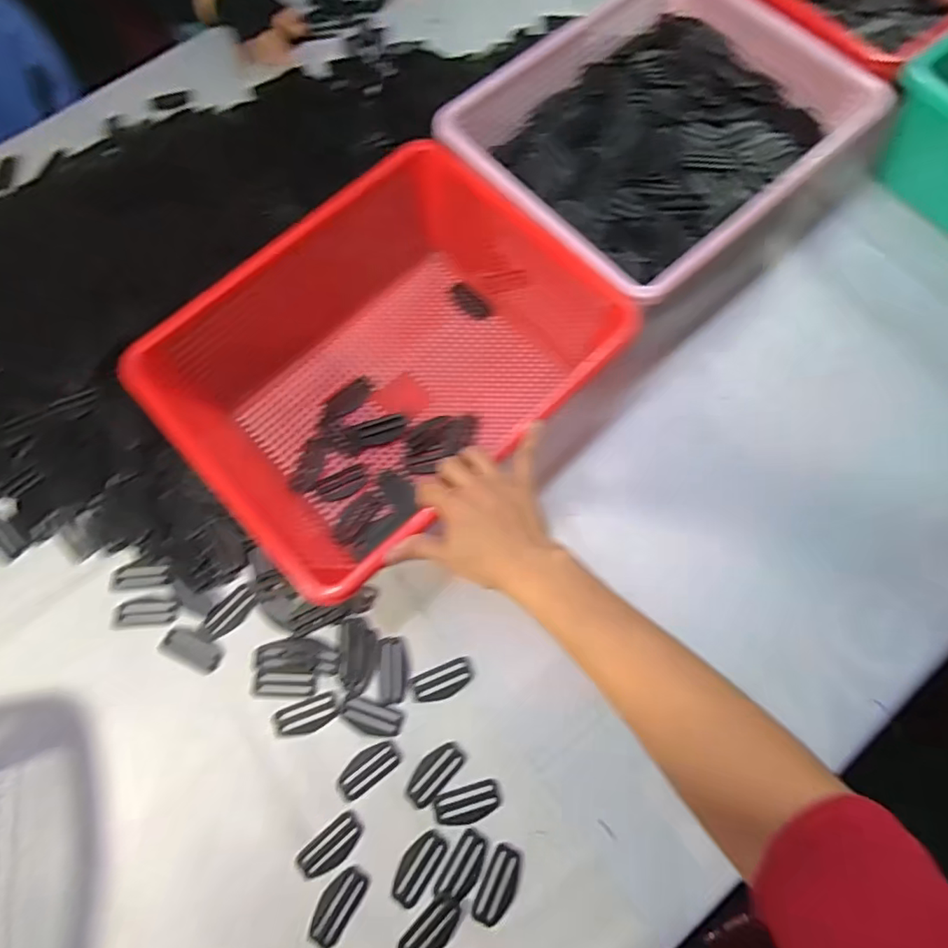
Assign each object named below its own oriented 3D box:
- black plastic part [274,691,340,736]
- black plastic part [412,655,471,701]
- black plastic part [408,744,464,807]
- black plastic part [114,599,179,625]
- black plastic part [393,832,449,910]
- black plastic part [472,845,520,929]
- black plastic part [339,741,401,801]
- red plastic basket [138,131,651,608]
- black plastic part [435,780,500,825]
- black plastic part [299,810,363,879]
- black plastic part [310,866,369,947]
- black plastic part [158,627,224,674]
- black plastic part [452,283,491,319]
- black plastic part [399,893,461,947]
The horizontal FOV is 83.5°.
[{"bbox_3d":[-0.156,0.225,0.493,0.059,0.004,0.029,-19,72,-4],"label":"black plastic part"},{"bbox_3d":[-0.029,0.196,0.503,0.058,0.006,0.028,-23,72,-5],"label":"black plastic part"},{"bbox_3d":[-0.035,0.268,0.476,0.028,0.004,0.058,40,78,14],"label":"black plastic part"},{"bbox_3d":[-0.325,0.136,0.526,0.059,0.004,0.023,-3,71,1],"label":"black plastic part"},{"bbox_3d":[-0.047,0.337,0.455,0.028,0.004,0.059,32,76,12],"label":"black plastic part"},{"bbox_3d":[0.021,0.349,0.450,0.026,0.004,0.058,24,74,10],"label":"black plastic part"},{"bbox_3d":[-0.095,0.265,0.479,0.057,0.004,0.029,-37,74,-10],"label":"black plastic part"},{"bbox_3d":[-0.085,-0.107,0.538,0.303,0.143,0.365,42,78,14],"label":"red plastic basket"},{"bbox_3d":[-0.005,0.291,0.467,0.057,0.006,0.029,-17,72,-3],"label":"black plastic part"},{"bbox_3d":[-0.123,0.323,0.461,0.057,0.007,0.029,-41,75,-11],"label":"black plastic part"},{"bbox_3d":[-0.114,0.362,0.446,0.030,0.005,0.057,31,76,12],"label":"black plastic part"},{"bbox_3d":[-0.274,0.170,0.516,0.062,0.005,0.030,25,74,10],"label":"black plastic part"},{"bbox_3d":[-0.005,-0.206,0.631,0.024,0.004,0.059,-38,74,-10],"label":"black plastic part"},{"bbox_3d":[-0.035,0.380,0.443,0.056,0.004,0.028,-43,75,-11],"label":"black plastic part"}]

